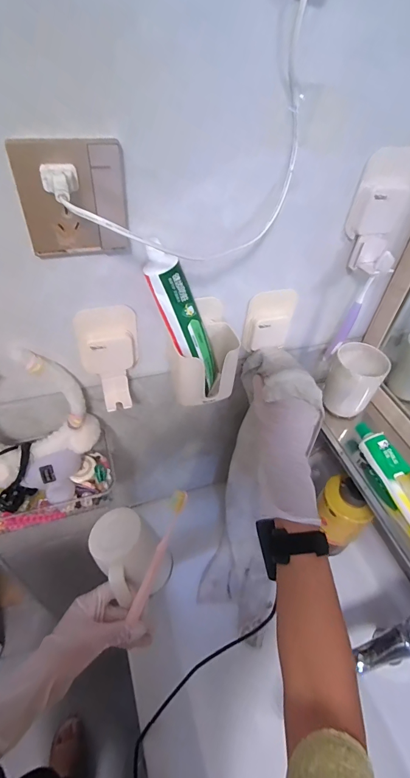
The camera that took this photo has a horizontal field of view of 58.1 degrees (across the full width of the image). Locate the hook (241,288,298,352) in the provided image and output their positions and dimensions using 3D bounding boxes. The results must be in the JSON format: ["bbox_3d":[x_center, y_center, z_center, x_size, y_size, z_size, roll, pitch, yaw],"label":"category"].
[{"bbox_3d":[0.086,-0.089,0.485,0.069,0.086,0.012,-9,48,-13],"label":"hook"}]

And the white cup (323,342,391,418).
[{"bbox_3d":[0.223,-0.011,0.559,0.071,0.093,0.071,22,48,15],"label":"white cup"}]

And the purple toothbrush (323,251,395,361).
[{"bbox_3d":[0.199,-0.101,0.486,0.031,0.166,0.014,8,46,3],"label":"purple toothbrush"}]

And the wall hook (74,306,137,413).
[{"bbox_3d":[-0.110,-0.030,0.432,0.069,0.118,0.049,-8,47,-13],"label":"wall hook"}]

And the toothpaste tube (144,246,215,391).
[{"bbox_3d":[-0.021,-0.068,0.411,0.038,0.178,0.026,-8,42,21],"label":"toothpaste tube"}]

